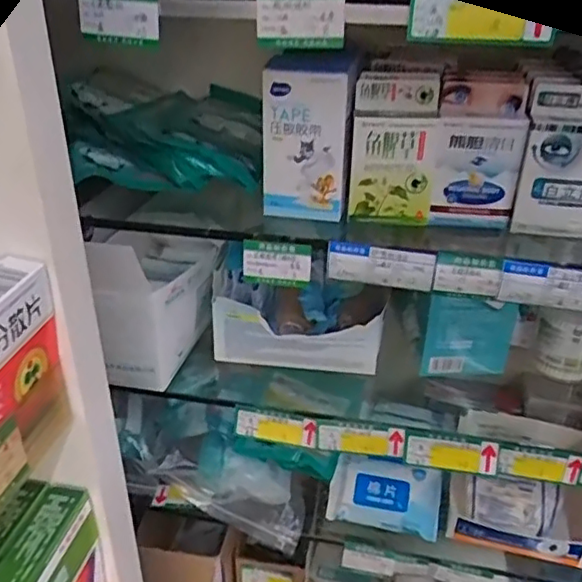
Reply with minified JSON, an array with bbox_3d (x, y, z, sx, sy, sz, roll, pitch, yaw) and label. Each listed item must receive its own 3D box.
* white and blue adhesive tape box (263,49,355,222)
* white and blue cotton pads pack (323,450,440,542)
[{"bbox_3d":[0.012,-0.126,0.515,0.074,0.133,0.035,3,29,2],"label":"white and blue adhesive tape box"},{"bbox_3d":[0.113,0.244,0.732,0.128,0.035,0.079,7,53,9],"label":"white and blue cotton pads pack"}]

